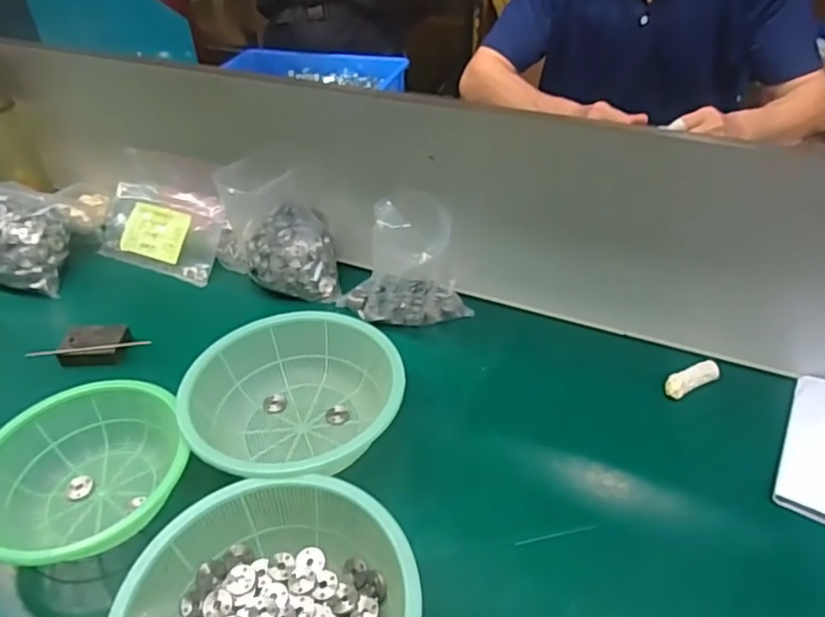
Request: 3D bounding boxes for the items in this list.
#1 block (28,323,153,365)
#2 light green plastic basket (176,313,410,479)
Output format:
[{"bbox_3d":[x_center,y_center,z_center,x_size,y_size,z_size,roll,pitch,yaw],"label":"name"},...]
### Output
[{"bbox_3d":[-0.339,0.040,0.616,0.112,0.023,0.041,-6,39,-5],"label":"block"},{"bbox_3d":[-0.106,0.077,0.516,0.178,0.057,0.181,-1,39,1],"label":"light green plastic basket"}]

